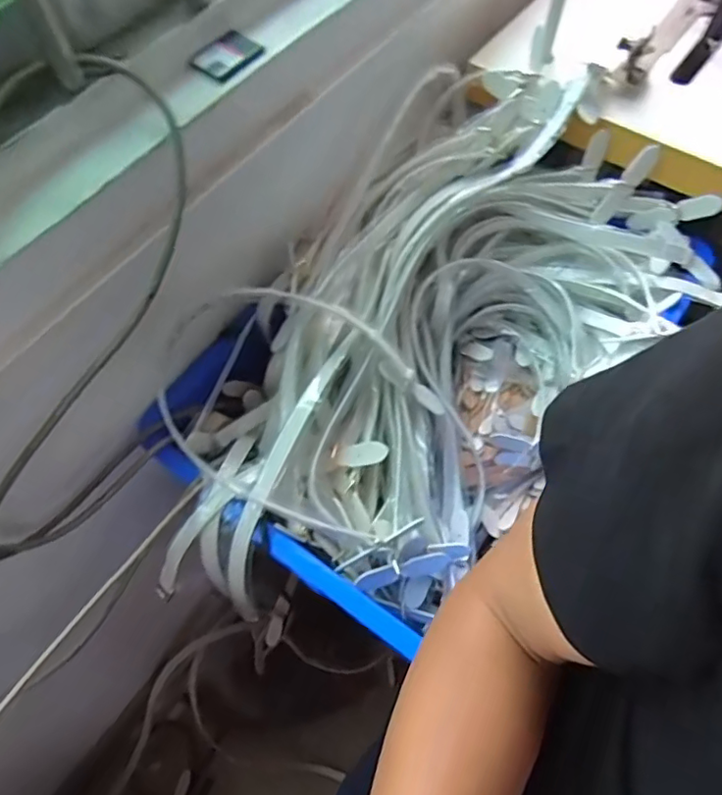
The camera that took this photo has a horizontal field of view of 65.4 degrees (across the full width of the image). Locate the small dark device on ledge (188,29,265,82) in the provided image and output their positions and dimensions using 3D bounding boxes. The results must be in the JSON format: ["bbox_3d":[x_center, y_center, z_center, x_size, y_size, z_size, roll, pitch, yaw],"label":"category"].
[{"bbox_3d":[-0.100,-0.258,0.425,0.038,0.007,0.049,37,69,19],"label":"small dark device on ledge"}]

